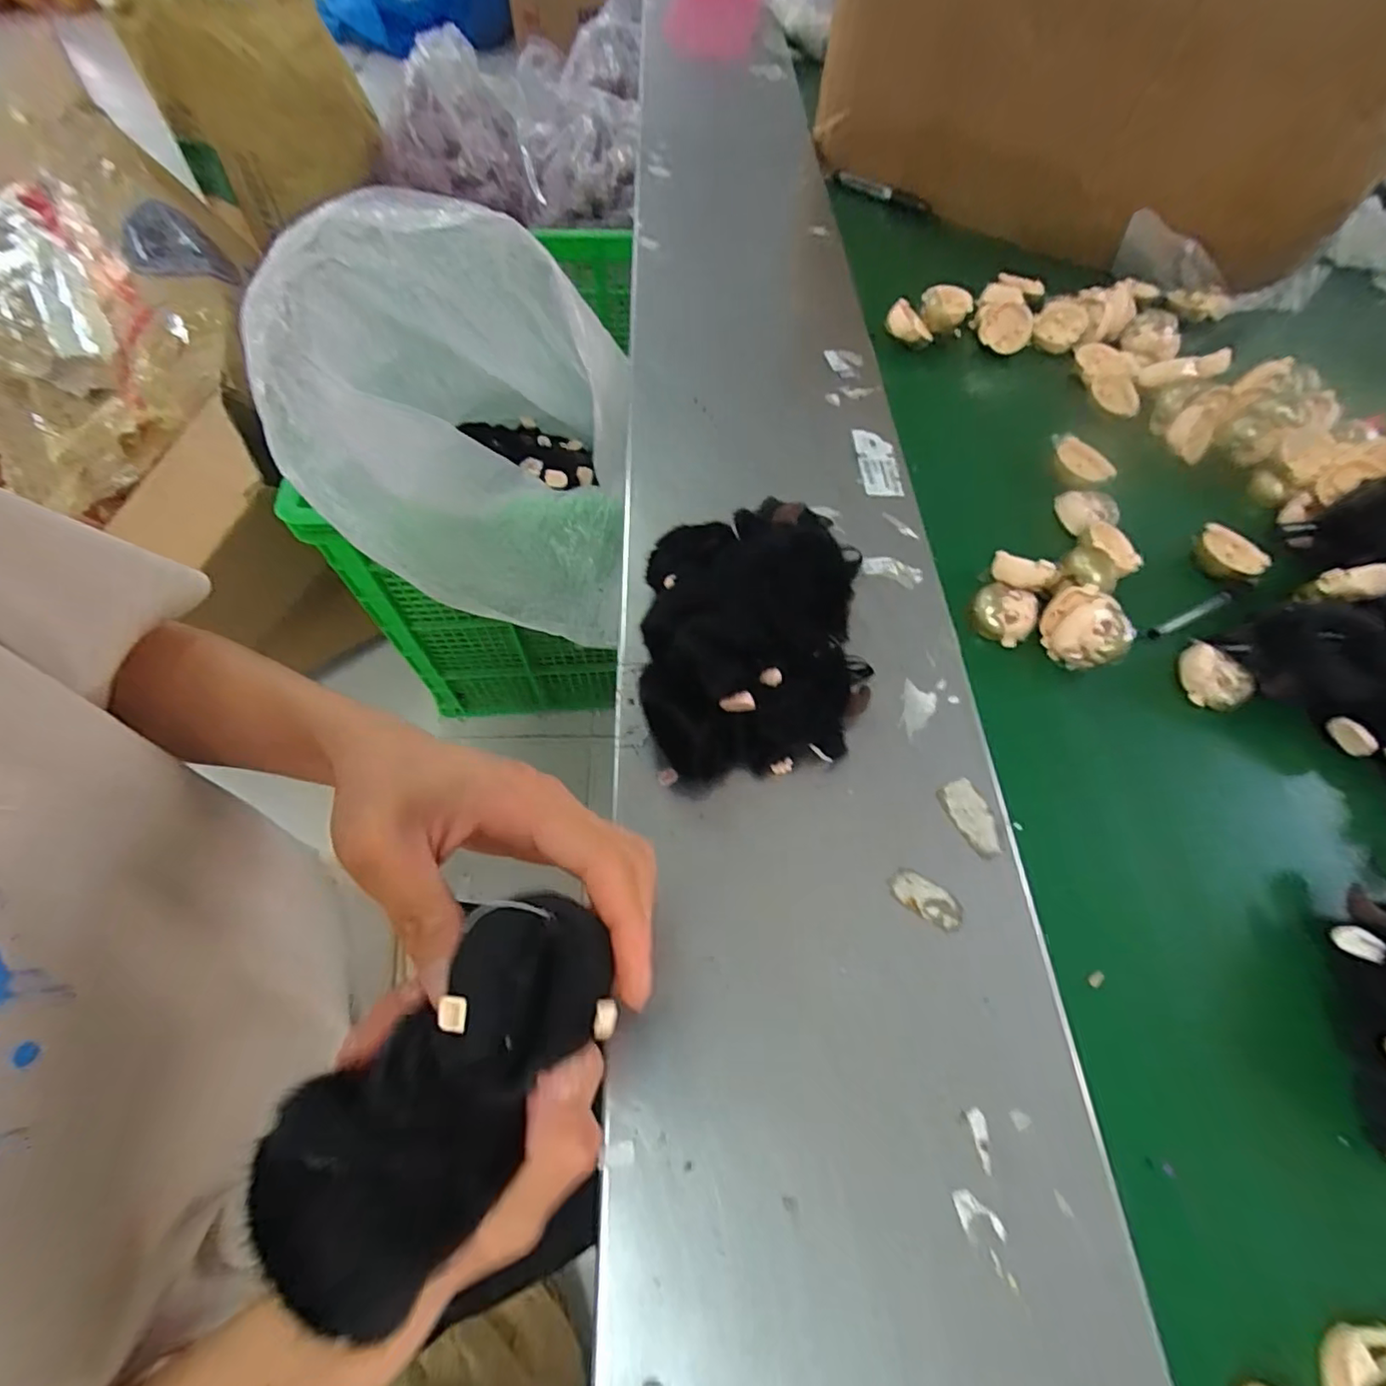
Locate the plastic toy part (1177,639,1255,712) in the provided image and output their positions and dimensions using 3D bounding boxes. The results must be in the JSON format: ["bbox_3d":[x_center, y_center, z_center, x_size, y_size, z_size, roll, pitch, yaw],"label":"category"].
[{"bbox_3d":[0.384,-0.010,0.437,0.031,0.024,0.050,-36,70,-20],"label":"plastic toy part"}]

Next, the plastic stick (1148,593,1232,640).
[{"bbox_3d":[0.401,-0.062,0.474,0.089,0.008,0.008,-22,66,-14],"label":"plastic stick"}]

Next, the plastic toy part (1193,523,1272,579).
[{"bbox_3d":[0.450,-0.118,0.495,0.040,0.021,0.053,-31,69,-18],"label":"plastic toy part"}]

